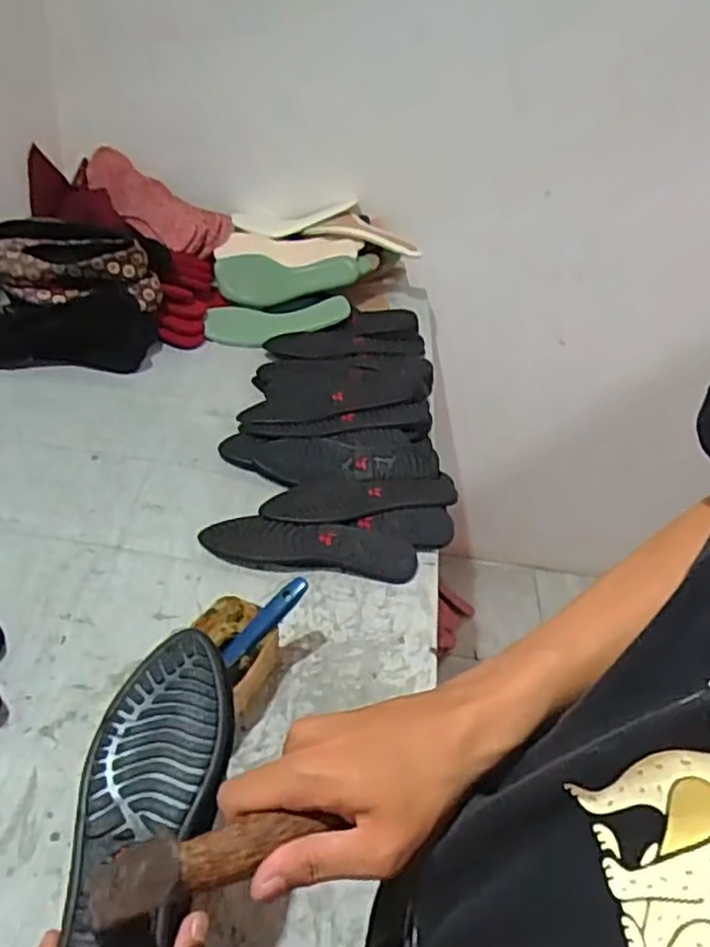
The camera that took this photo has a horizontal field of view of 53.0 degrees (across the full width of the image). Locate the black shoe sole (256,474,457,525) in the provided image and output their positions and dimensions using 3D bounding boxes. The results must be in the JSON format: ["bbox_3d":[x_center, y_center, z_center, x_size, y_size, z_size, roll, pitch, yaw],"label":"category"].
[{"bbox_3d":[0.006,0.028,0.867,0.234,0.014,0.066,-5,44,-16],"label":"black shoe sole"}]

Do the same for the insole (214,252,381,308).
[{"bbox_3d":[-0.095,-0.323,1.190,0.263,0.080,0.018,-2,5,-9],"label":"insole"}]

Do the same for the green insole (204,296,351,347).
[{"bbox_3d":[-0.123,-0.249,1.136,0.230,0.031,0.078,-8,45,-16],"label":"green insole"}]

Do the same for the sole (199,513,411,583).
[{"bbox_3d":[-0.051,0.083,0.814,0.240,0.023,0.067,9,41,-2],"label":"sole"}]

